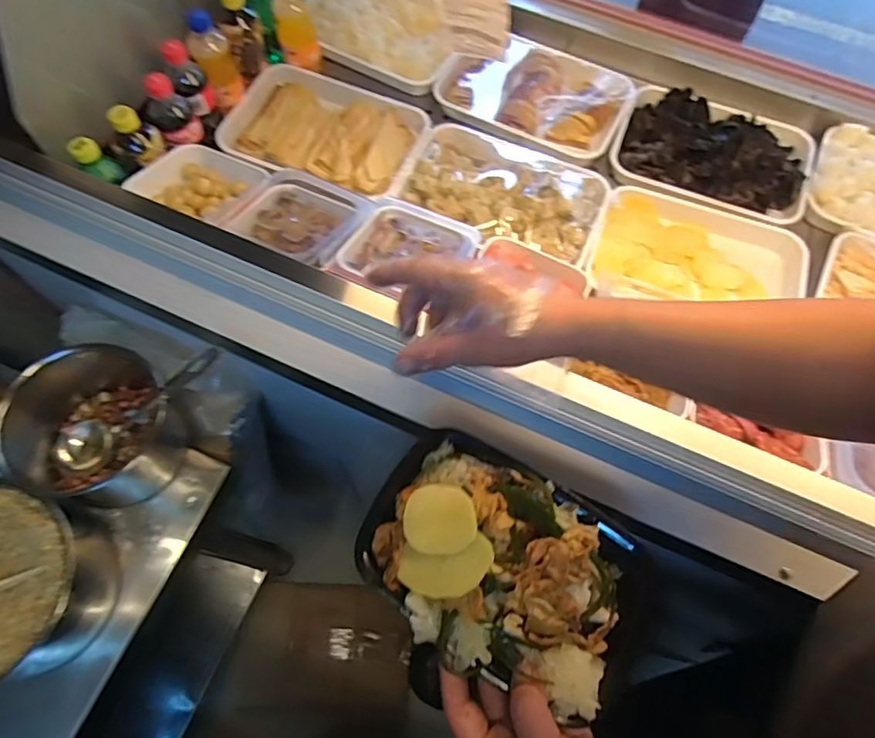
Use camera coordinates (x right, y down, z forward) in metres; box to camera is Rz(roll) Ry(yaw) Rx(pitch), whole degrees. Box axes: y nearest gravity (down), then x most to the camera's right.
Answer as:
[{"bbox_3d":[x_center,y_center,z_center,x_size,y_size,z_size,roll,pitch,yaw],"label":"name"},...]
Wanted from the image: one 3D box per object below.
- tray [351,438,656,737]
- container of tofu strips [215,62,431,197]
[{"bbox_3d":[0.042,0.149,0.407,0.202,0.048,0.164,29,68,11],"label":"tray"},{"bbox_3d":[-0.175,-0.378,0.895,0.302,0.054,0.205,20,67,7],"label":"container of tofu strips"}]

